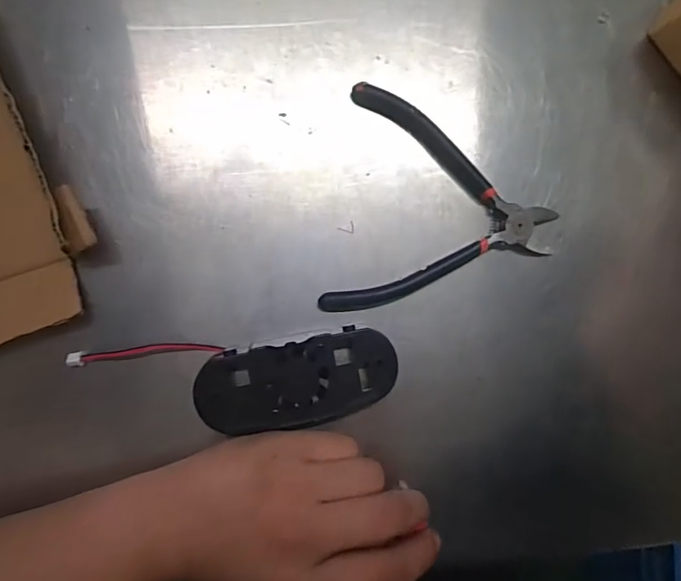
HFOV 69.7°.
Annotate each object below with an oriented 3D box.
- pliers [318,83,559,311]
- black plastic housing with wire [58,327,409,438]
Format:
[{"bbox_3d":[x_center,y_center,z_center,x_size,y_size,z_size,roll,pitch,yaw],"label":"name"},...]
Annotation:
[{"bbox_3d":[0.063,-0.046,0.292,0.129,0.011,0.131,8,91,-6],"label":"pliers"},{"bbox_3d":[-0.054,0.053,0.286,0.170,0.023,0.054,-6,92,-6],"label":"black plastic housing with wire"}]

